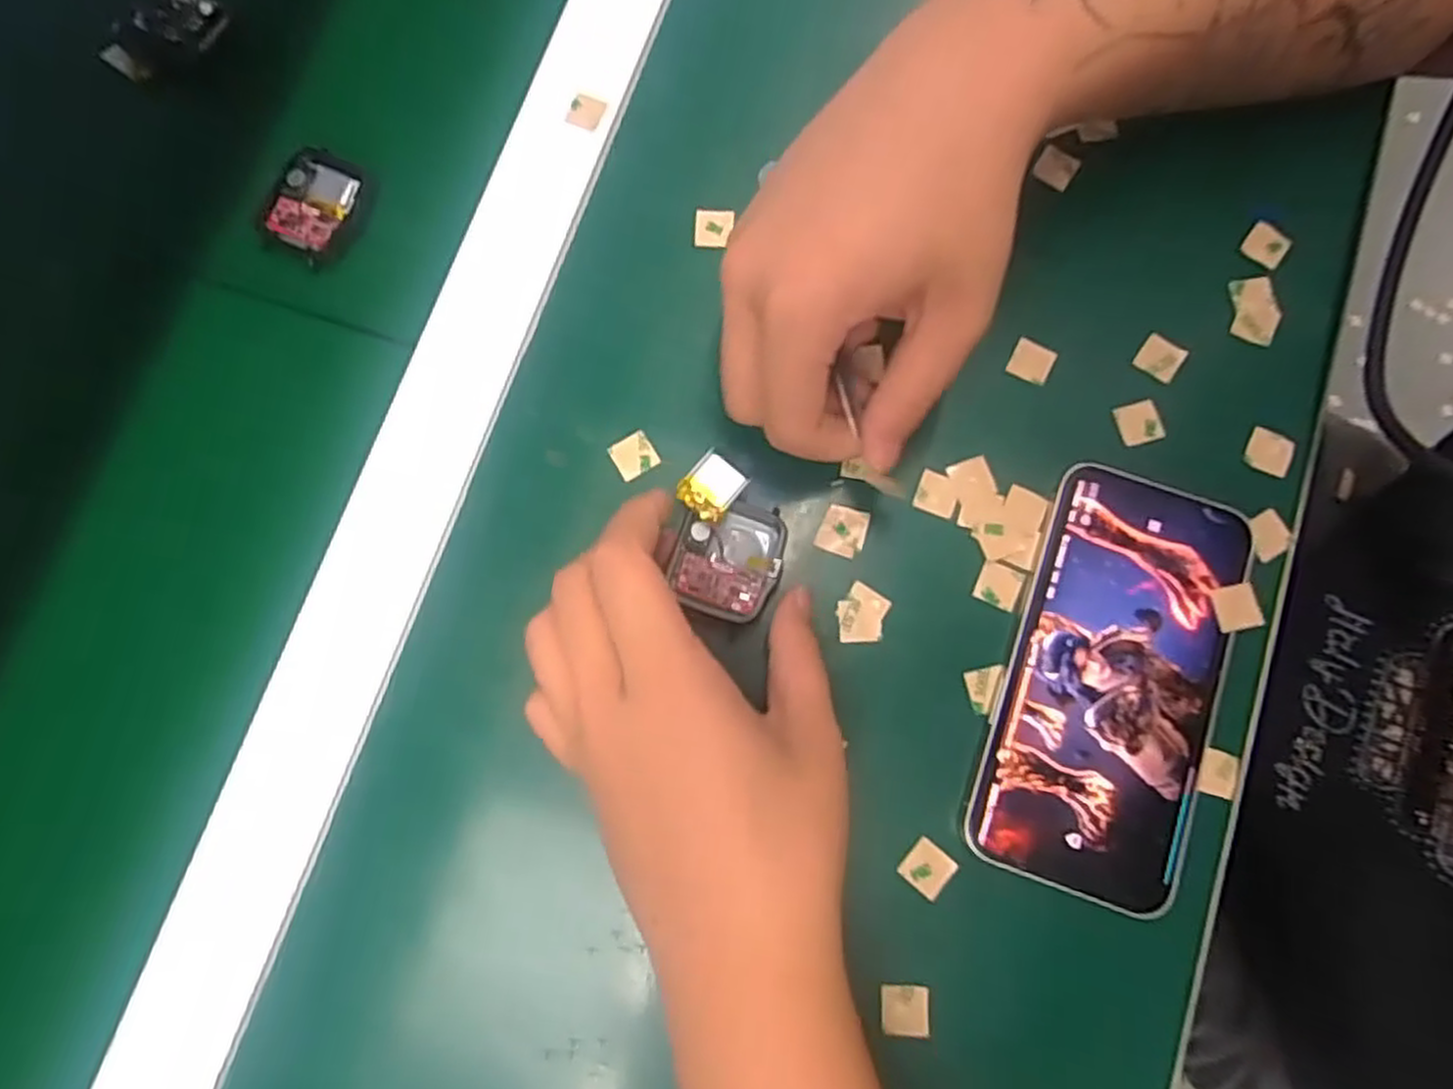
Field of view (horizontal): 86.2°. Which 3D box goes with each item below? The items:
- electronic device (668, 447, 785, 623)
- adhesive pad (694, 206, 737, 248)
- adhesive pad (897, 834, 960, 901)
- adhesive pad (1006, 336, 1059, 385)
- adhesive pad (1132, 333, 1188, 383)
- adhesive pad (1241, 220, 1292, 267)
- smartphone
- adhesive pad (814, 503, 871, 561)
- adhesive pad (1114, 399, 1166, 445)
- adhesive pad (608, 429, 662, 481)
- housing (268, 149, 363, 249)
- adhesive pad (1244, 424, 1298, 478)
[{"bbox_3d":[0.001,-0.002,0.280,0.038,0.013,0.056,6,79,3],"label":"electronic device"},{"bbox_3d":[-0.005,-0.127,0.313,0.016,0.005,0.015,8,81,3],"label":"adhesive pad"},{"bbox_3d":[0.069,0.112,0.268,0.016,0.004,0.015,40,84,8],"label":"adhesive pad"},{"bbox_3d":[0.119,-0.071,0.302,0.016,0.004,0.016,27,79,12],"label":"adhesive pad"},{"bbox_3d":[0.169,-0.073,0.302,0.015,0.005,0.016,33,83,7],"label":"adhesive pad"},{"bbox_3d":[0.215,-0.119,0.309,0.015,0.004,0.016,38,82,8],"label":"adhesive pad"},{"bbox_3d":[0.136,0.047,0.275,0.070,0.010,0.145,19,80,5],"label":"smartphone"},{"bbox_3d":[0.044,-0.006,0.289,0.017,0.004,0.019,21,82,5],"label":"adhesive pad"},{"bbox_3d":[0.158,-0.047,0.297,0.015,0.004,0.016,-18,80,-1],"label":"adhesive pad"},{"bbox_3d":[-0.035,-0.034,0.295,0.016,0.004,0.015,-32,81,-4],"label":"adhesive pad"},{"bbox_3d":[-0.167,-0.141,0.317,0.032,0.006,0.041,20,81,5],"label":"housing"},{"bbox_3d":[0.206,-0.035,0.295,0.016,0.004,0.015,26,89,18],"label":"adhesive pad"}]

